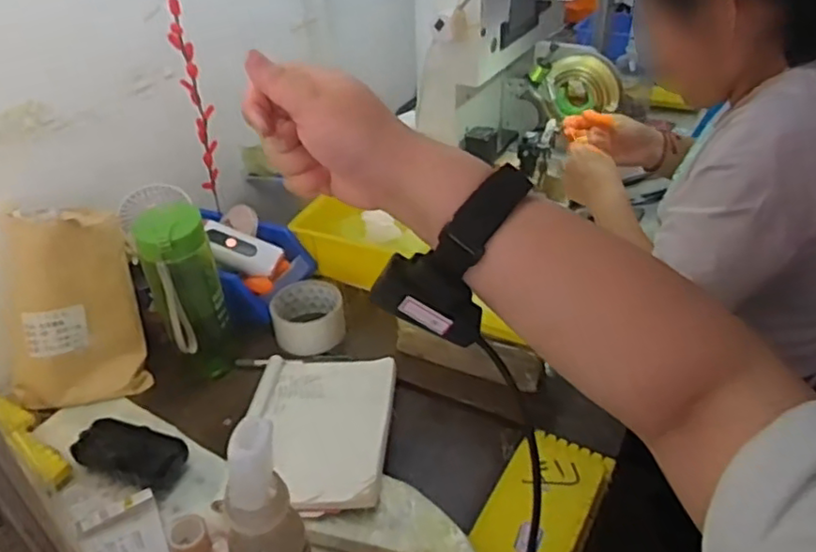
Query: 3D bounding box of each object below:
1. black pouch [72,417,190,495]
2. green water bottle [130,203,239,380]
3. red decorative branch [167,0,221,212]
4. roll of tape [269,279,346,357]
[{"bbox_3d":[-0.269,0.176,0.630,0.107,0.039,0.047,9,39,15],"label":"black pouch"},{"bbox_3d":[-0.231,0.024,0.678,0.071,0.206,0.062,-17,39,-18],"label":"green water bottle"},{"bbox_3d":[-0.248,-0.195,0.761,0.027,0.252,0.041,-14,38,-14],"label":"red decorative branch"},{"bbox_3d":[-0.119,0.049,0.772,0.085,0.040,0.091,-2,37,1],"label":"roll of tape"}]

